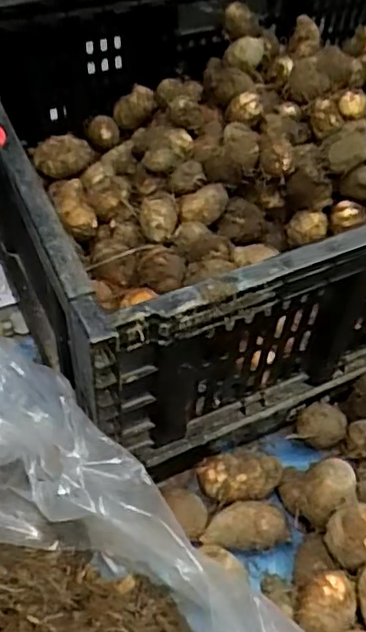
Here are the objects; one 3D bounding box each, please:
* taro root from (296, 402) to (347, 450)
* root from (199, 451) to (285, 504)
[{"bbox_3d":[0.118,0.095,0.545,0.040,0.033,0.031,14,46,14],"label":"taro root"},{"bbox_3d":[0.045,0.130,0.508,0.065,0.030,0.032,-1,45,0],"label":"root"}]

